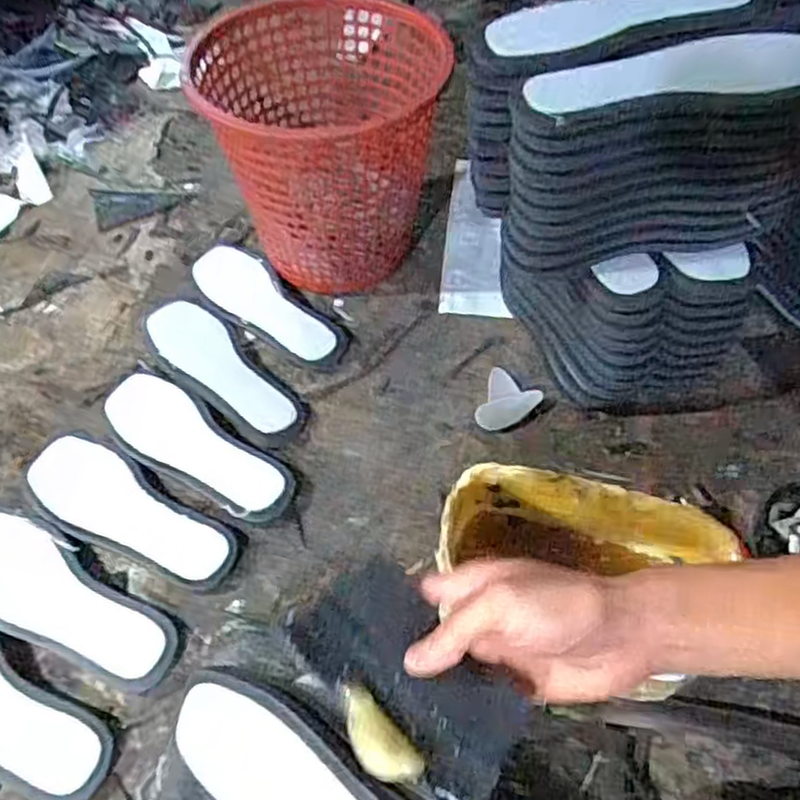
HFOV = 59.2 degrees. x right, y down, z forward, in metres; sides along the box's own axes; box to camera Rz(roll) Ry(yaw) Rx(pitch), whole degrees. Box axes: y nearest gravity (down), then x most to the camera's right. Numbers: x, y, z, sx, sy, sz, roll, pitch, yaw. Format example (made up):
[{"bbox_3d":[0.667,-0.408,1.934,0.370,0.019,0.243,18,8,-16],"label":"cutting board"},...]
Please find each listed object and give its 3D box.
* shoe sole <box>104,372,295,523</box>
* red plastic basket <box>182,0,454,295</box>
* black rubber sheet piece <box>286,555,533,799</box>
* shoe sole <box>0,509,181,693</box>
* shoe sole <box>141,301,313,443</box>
[{"bbox_3d":[-0.202,0.048,0.689,0.222,0.019,0.082,32,60,24],"label":"shoe sole"},{"bbox_3d":[-0.083,-0.263,0.786,0.248,0.239,0.250,5,53,6],"label":"red plastic basket"},{"bbox_3d":[0.007,0.140,0.367,0.127,0.010,0.075,40,49,16],"label":"black rubber sheet piece"},{"bbox_3d":[-0.294,0.171,0.601,0.231,0.020,0.083,26,58,20],"label":"shoe sole"},{"bbox_3d":[-0.191,-0.034,0.747,0.080,0.026,0.228,-35,59,-22],"label":"shoe sole"}]

